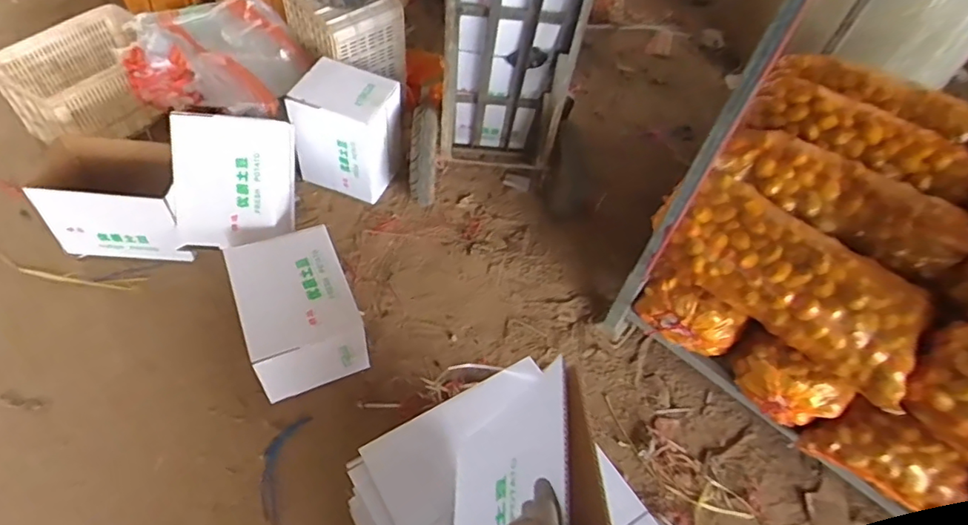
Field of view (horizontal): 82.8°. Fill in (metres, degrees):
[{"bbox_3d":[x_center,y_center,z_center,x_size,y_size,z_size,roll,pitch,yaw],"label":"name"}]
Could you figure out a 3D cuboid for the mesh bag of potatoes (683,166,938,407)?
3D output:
[{"bbox_3d":[0.697,0.039,1.208,0.185,0.195,0.570,-29,61,-26],"label":"mesh bag of potatoes"}]

